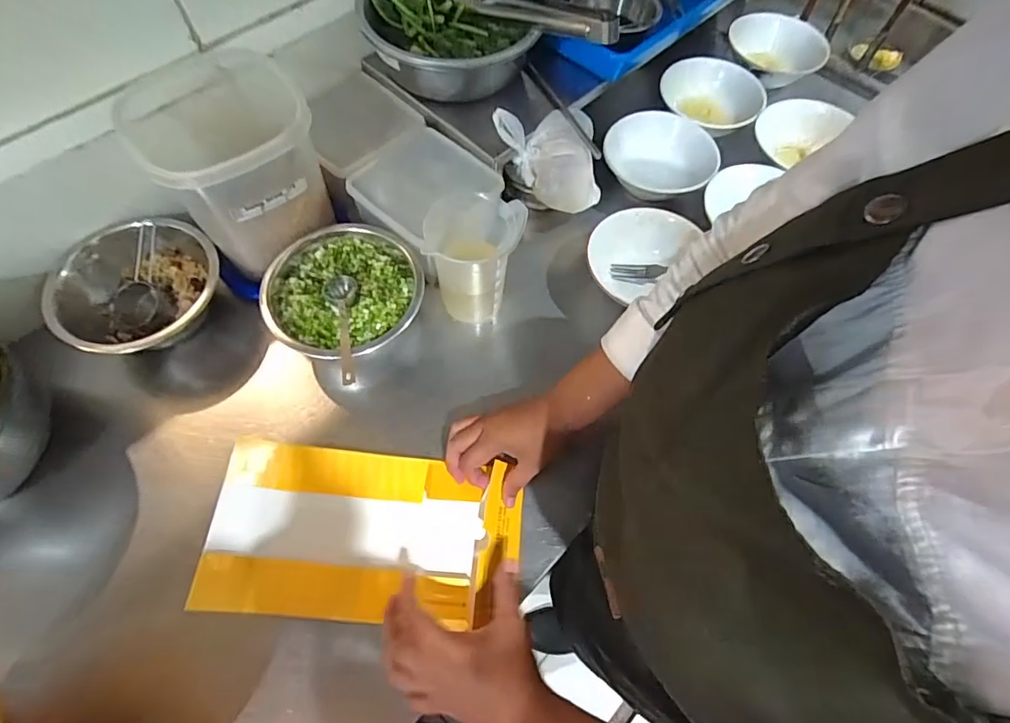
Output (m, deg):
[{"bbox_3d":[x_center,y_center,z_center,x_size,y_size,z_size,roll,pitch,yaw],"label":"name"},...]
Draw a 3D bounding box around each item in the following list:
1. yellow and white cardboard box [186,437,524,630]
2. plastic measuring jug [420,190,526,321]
[{"bbox_3d":[-0.130,0.161,0.477,0.281,0.038,0.153,5,64,-1],"label":"yellow and white cardboard box"},{"bbox_3d":[-0.037,-0.117,0.561,0.087,0.121,0.085,25,65,9],"label":"plastic measuring jug"}]

